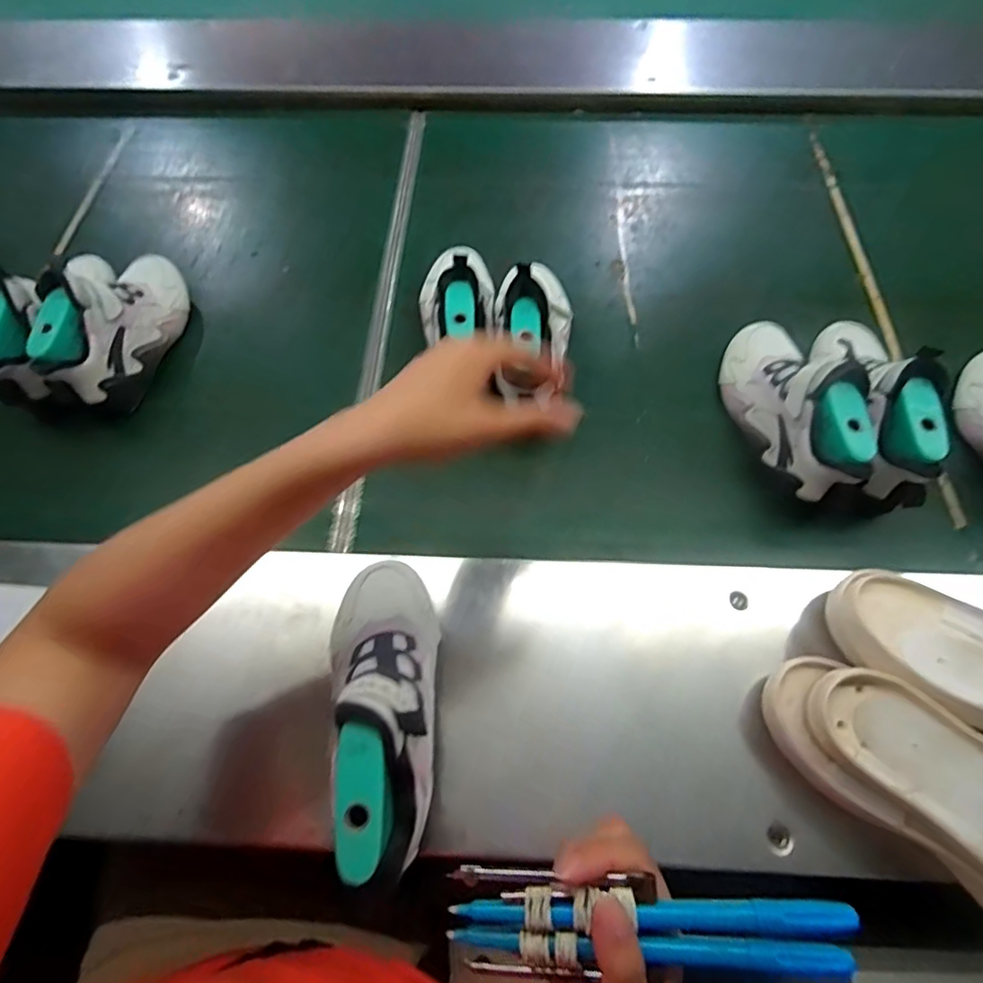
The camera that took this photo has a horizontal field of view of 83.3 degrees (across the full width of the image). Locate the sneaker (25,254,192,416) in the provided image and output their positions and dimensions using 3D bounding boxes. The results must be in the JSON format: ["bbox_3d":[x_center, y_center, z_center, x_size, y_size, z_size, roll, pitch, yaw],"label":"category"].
[{"bbox_3d":[-0.427,-0.203,0.628,0.084,0.117,0.228,5,60,2],"label":"sneaker"}]

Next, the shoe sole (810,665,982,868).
[{"bbox_3d":[0.336,0.203,0.375,0.234,0.039,0.088,34,65,17],"label":"shoe sole"}]

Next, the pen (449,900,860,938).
[{"bbox_3d":[0.065,0.186,0.242,0.167,0.014,0.011,-9,59,12],"label":"pen"}]

